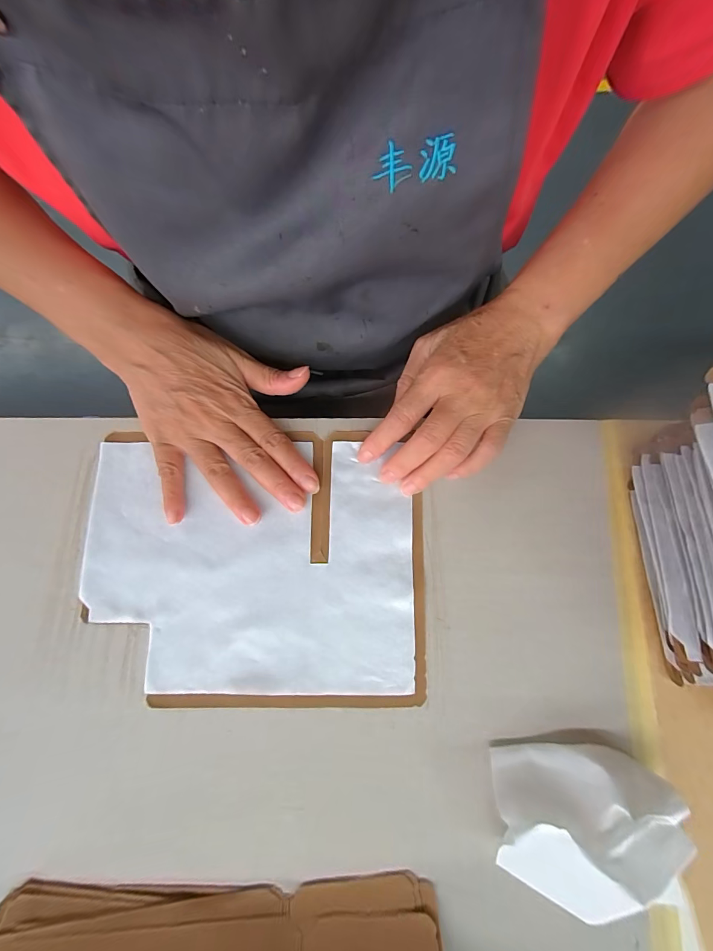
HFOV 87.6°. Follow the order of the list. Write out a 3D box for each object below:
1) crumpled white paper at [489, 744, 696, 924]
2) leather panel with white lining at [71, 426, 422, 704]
[{"bbox_3d":[0.136,0.207,0.217,0.106,0.043,0.077,-2,77,1],"label":"crumpled white paper"},{"bbox_3d":[-0.075,0.064,0.273,0.242,0.007,0.191,-1,77,1],"label":"leather panel with white lining"}]

